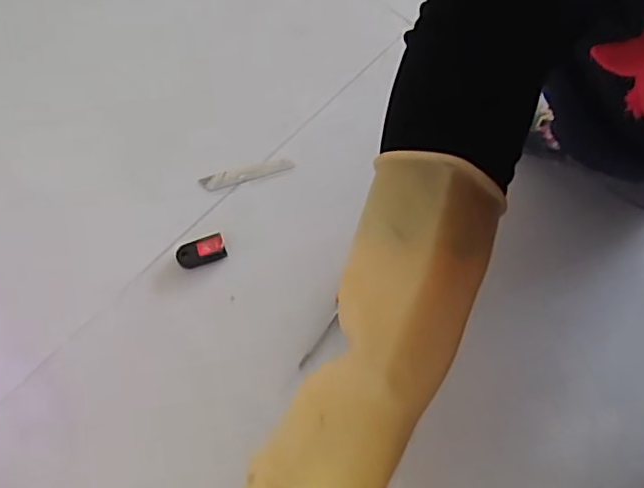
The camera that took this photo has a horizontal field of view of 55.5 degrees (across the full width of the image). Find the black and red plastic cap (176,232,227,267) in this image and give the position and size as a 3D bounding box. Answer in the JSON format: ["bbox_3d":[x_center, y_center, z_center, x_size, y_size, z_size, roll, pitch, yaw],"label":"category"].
[{"bbox_3d":[-0.128,0.007,0.646,0.051,0.008,0.030,-15,70,-9],"label":"black and red plastic cap"}]

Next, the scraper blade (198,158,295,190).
[{"bbox_3d":[-0.085,-0.080,0.697,0.103,0.006,0.019,-16,79,-11],"label":"scraper blade"}]

